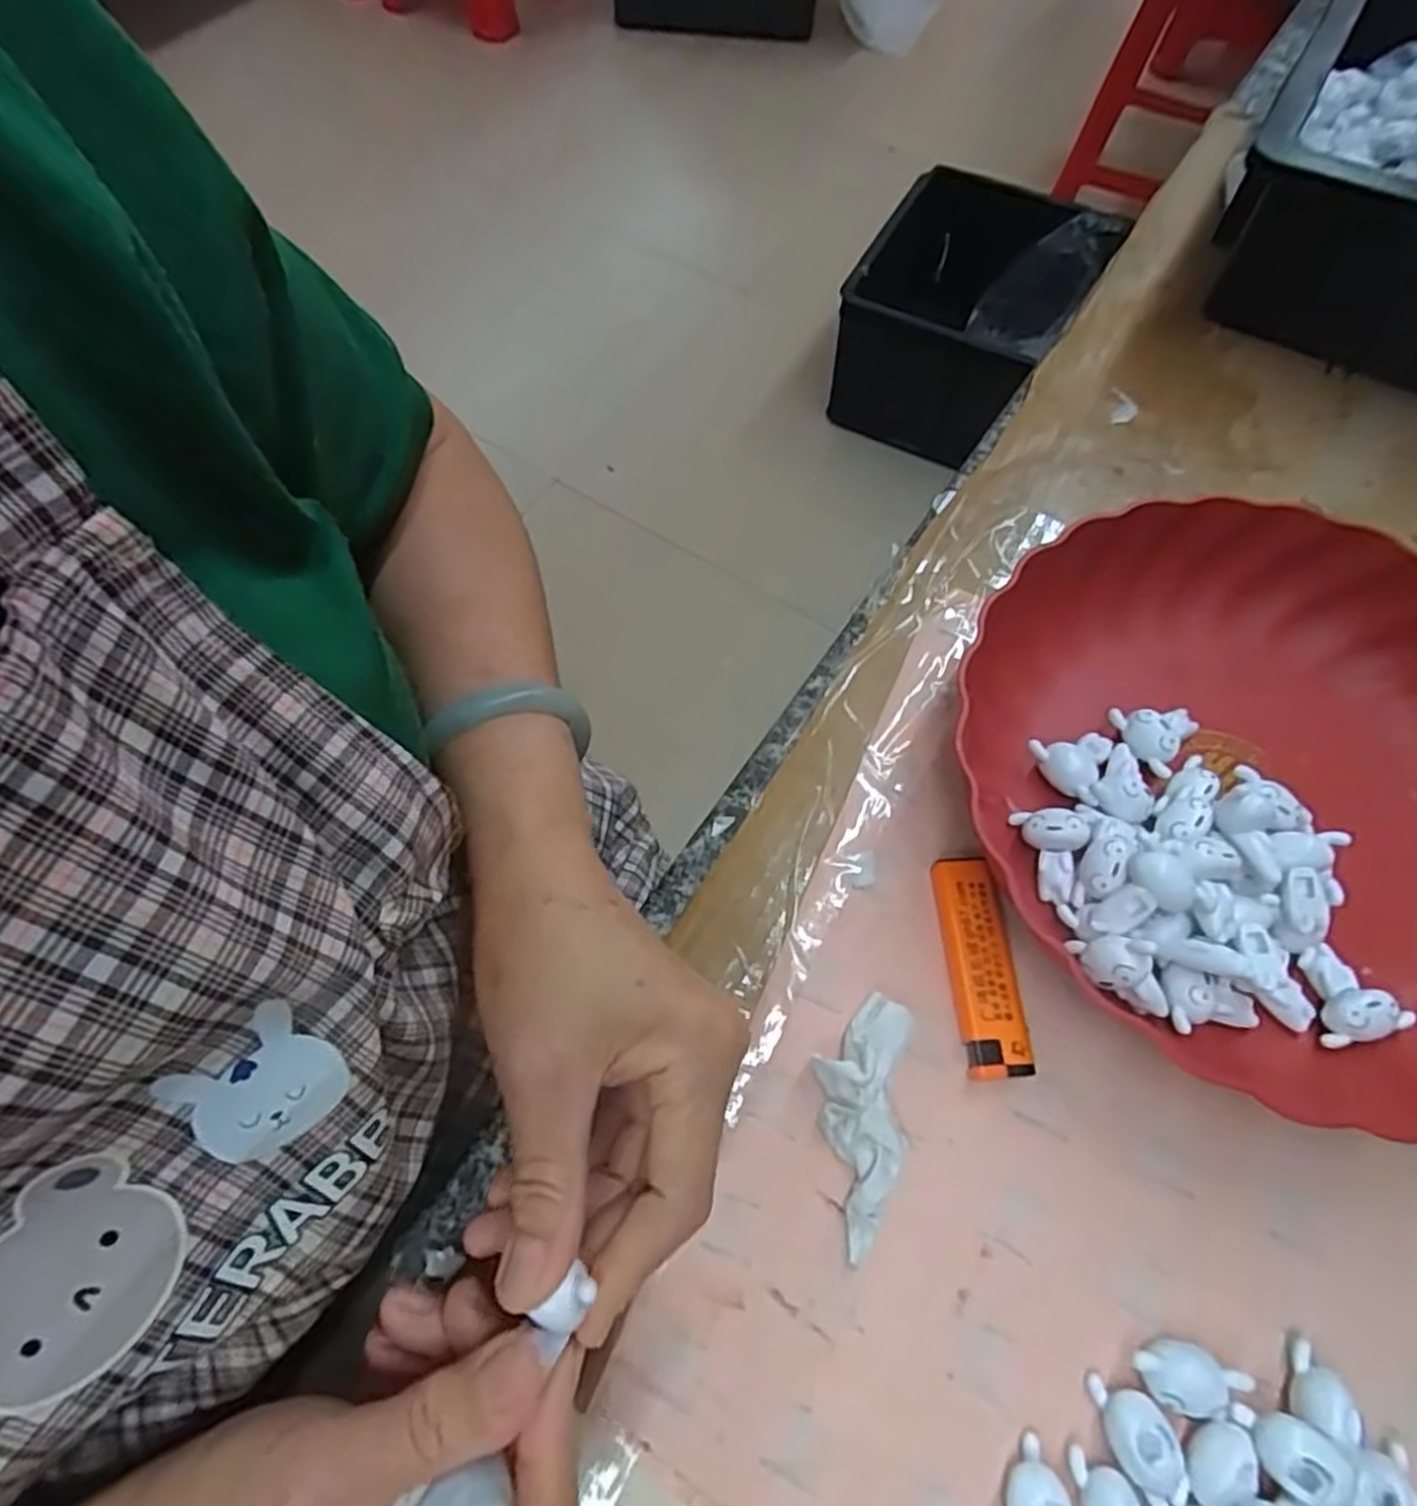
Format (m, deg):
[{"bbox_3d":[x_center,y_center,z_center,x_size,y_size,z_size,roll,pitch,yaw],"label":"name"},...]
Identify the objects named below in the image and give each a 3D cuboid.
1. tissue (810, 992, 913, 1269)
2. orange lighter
[{"bbox_3d":[0.053,0.125,0.270,0.032,0.024,0.082,7,64,2],"label":"tissue"},{"bbox_3d":[0.101,0.080,0.298,0.023,0.011,0.078,-3,64,-3],"label":"orange lighter"}]

